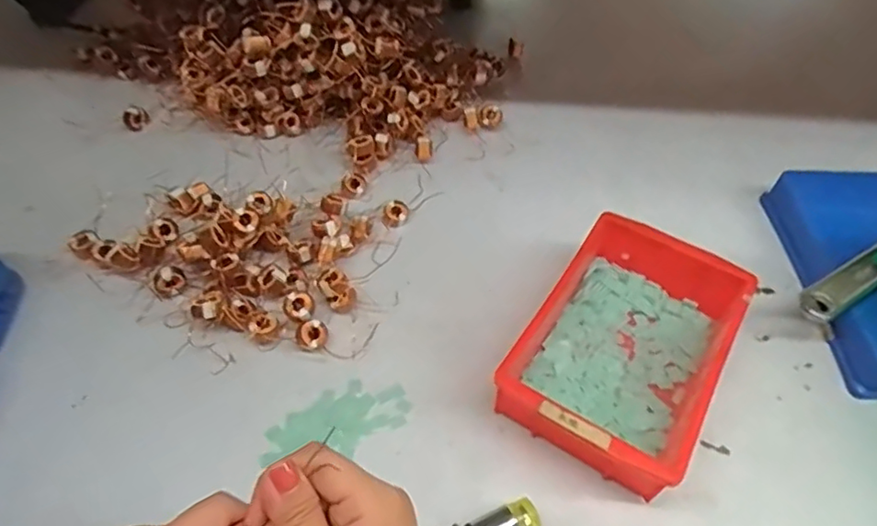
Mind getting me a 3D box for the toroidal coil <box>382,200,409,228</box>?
[{"bbox_3d":[-0.042,-0.048,0.572,0.029,0.013,0.024,-25,79,-21],"label":"toroidal coil"}]

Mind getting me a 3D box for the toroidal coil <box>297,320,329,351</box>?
[{"bbox_3d":[-0.103,0.059,0.479,0.024,0.016,0.018,-10,53,-9],"label":"toroidal coil"}]

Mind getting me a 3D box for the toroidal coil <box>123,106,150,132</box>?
[{"bbox_3d":[-0.334,-0.160,0.646,0.025,0.028,0.012,-20,58,-26],"label":"toroidal coil"}]

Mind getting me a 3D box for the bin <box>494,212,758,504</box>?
[{"bbox_3d":[0.146,0.062,0.458,0.129,0.065,0.204,28,56,19],"label":"bin"}]

